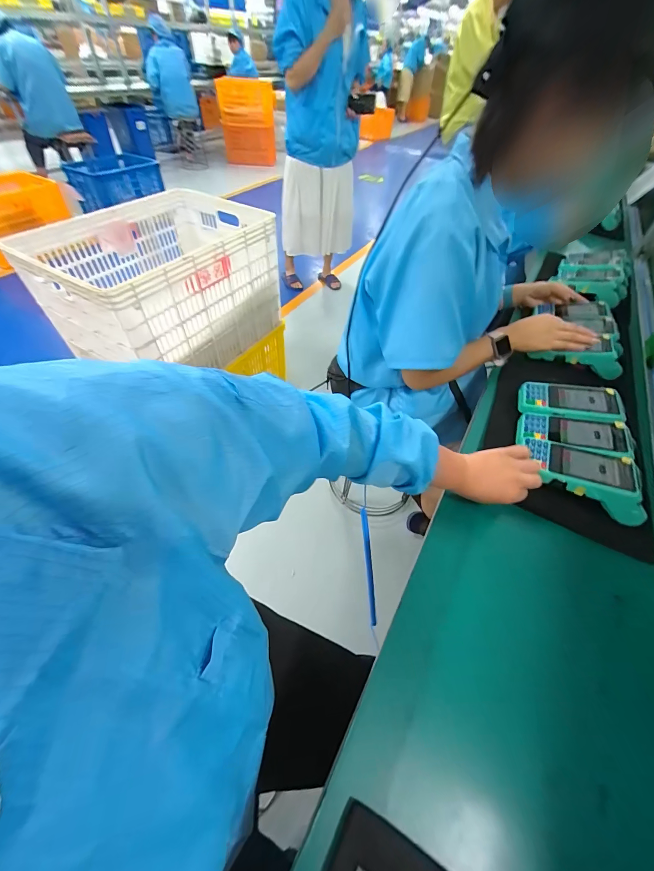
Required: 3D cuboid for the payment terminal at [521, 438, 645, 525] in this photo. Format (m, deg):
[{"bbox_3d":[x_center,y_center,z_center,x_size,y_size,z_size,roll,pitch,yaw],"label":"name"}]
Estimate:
[{"bbox_3d":[0.385,0.053,0.472,0.155,0.051,0.077,24,54,16],"label":"payment terminal"}]

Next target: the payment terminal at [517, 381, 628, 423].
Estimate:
[{"bbox_3d":[0.433,-0.058,0.570,0.154,0.026,0.094,12,48,25],"label":"payment terminal"}]

